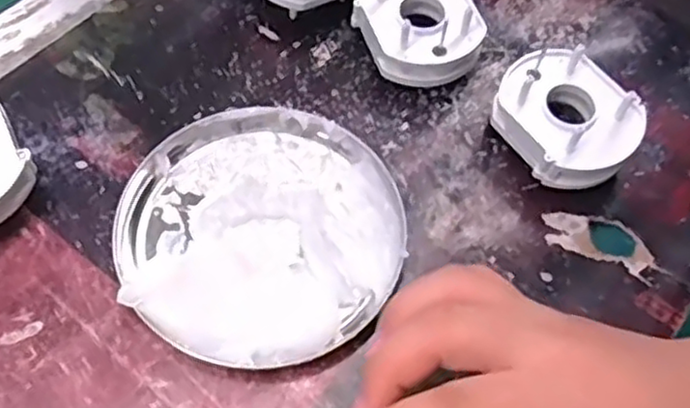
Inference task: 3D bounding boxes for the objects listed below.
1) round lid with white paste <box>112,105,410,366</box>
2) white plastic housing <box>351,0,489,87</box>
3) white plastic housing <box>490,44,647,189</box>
[{"bbox_3d":[-0.038,0.009,0.316,0.126,0.024,0.125,2,60,-3],"label":"round lid with white paste"},{"bbox_3d":[0.041,-0.095,0.372,0.064,0.037,0.065,-25,65,-17],"label":"white plastic housing"},{"bbox_3d":[0.110,-0.041,0.346,0.060,0.035,0.070,-28,66,-19],"label":"white plastic housing"}]

